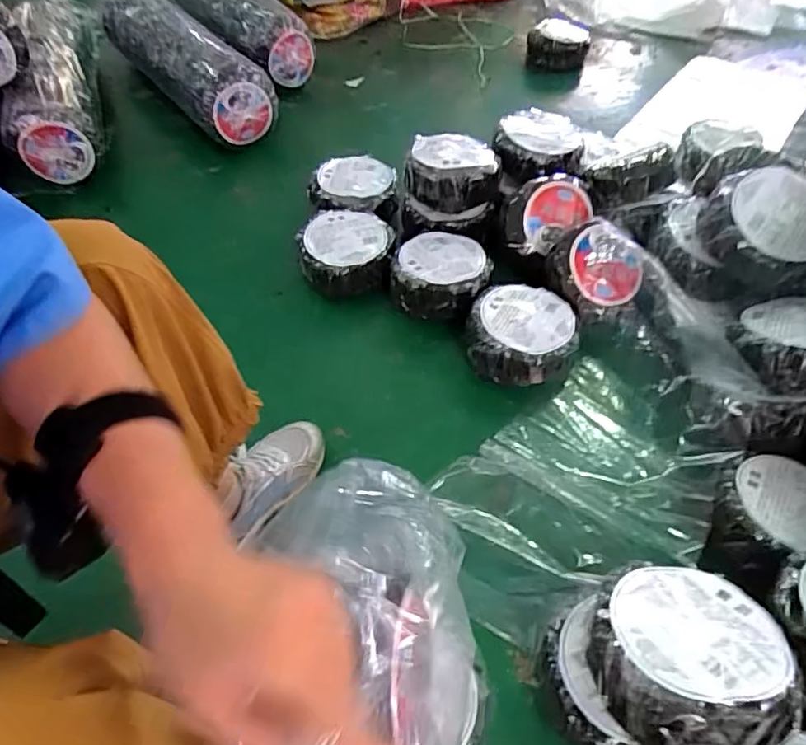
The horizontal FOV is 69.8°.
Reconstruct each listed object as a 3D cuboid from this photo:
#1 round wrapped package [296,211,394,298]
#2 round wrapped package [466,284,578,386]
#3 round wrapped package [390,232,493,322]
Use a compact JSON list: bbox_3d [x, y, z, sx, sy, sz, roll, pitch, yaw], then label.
[{"bbox_3d":[-0.106,-0.222,1.108,0.167,0.110,0.154,0,51,0],"label":"round wrapped package"},{"bbox_3d":[0.194,-0.061,0.963,0.170,0.089,0.157,0,51,0],"label":"round wrapped package"},{"bbox_3d":[0.071,-0.171,1.060,0.163,0.097,0.163,0,51,0],"label":"round wrapped package"}]

